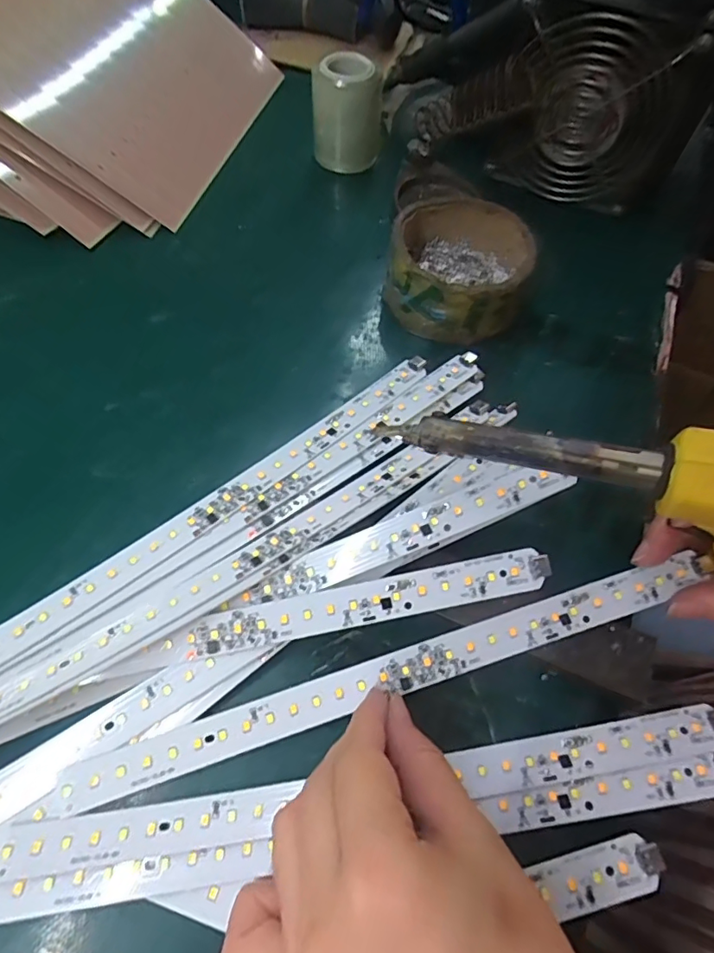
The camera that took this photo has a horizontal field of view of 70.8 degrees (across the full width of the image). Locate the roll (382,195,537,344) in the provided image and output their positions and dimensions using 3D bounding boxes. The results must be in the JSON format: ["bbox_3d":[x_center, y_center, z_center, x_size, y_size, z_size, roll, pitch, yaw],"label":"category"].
[{"bbox_3d":[0.062,-0.130,0.321,0.083,0.049,0.078,2,61,-3],"label":"roll"}]

